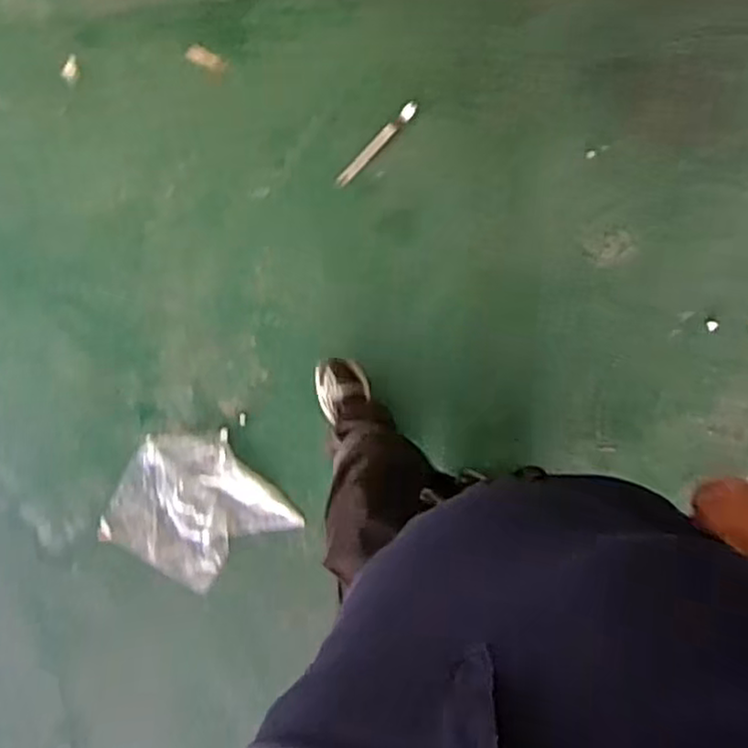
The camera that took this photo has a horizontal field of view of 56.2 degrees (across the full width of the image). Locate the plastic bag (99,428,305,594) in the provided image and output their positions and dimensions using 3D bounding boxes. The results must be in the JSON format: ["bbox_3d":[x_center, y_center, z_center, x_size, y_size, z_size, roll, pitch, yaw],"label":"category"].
[{"bbox_3d":[-0.436,0.324,1.658,0.375,0.054,0.381,-43,85,4],"label":"plastic bag"}]

